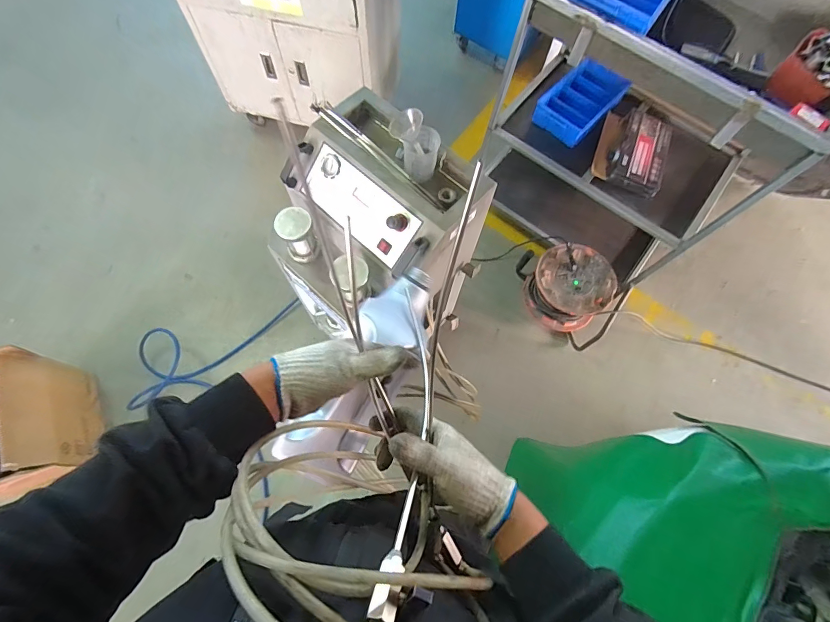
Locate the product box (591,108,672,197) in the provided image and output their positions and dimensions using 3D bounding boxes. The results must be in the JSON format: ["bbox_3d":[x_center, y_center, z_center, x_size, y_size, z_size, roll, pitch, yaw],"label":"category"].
[{"bbox_3d":[0.784,-0.583,1.442,0.246,0.078,0.303,22,71,6],"label":"product box"}]

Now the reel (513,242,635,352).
[{"bbox_3d":[0.605,-0.093,1.638,0.410,0.221,0.313,38,73,11],"label":"reel"}]

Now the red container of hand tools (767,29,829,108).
[{"bbox_3d":[1.002,-0.603,1.011,0.141,0.102,0.163,43,74,13],"label":"red container of hand tools"}]

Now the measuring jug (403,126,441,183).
[{"bbox_3d":[0.014,-0.330,0.864,0.074,0.084,0.079,6,70,0],"label":"measuring jug"}]

